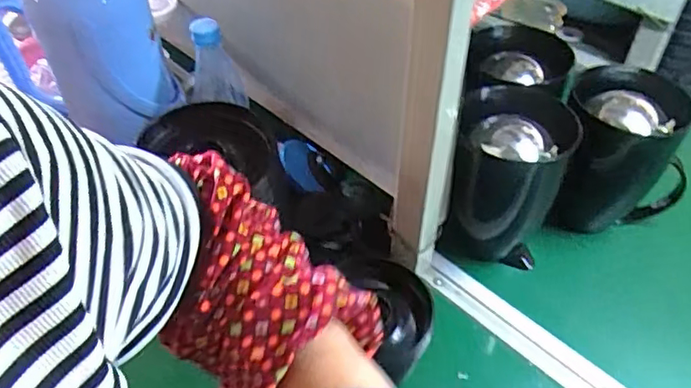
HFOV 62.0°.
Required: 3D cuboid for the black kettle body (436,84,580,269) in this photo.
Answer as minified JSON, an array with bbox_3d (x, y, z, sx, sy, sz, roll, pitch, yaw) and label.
[{"bbox_3d":[0.179,-0.012,0.676,0.117,0.193,0.125,10,45,9],"label":"black kettle body"}]

